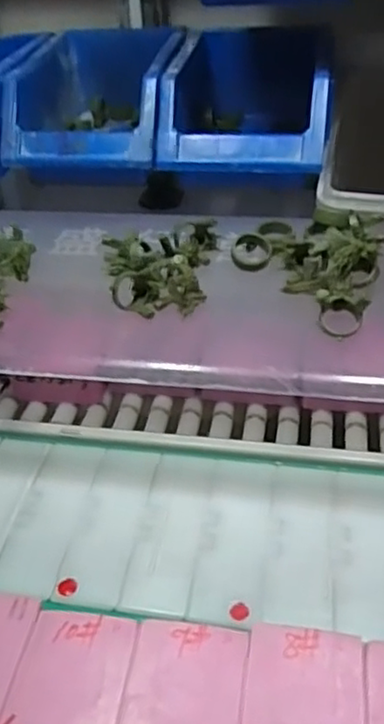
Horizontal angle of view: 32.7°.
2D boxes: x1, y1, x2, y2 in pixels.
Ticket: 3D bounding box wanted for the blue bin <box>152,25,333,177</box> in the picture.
[{"bbox_3d":[0.046,-0.200,0.518,0.121,0.092,0.152,4,40,10],"label":"blue bin"}]

